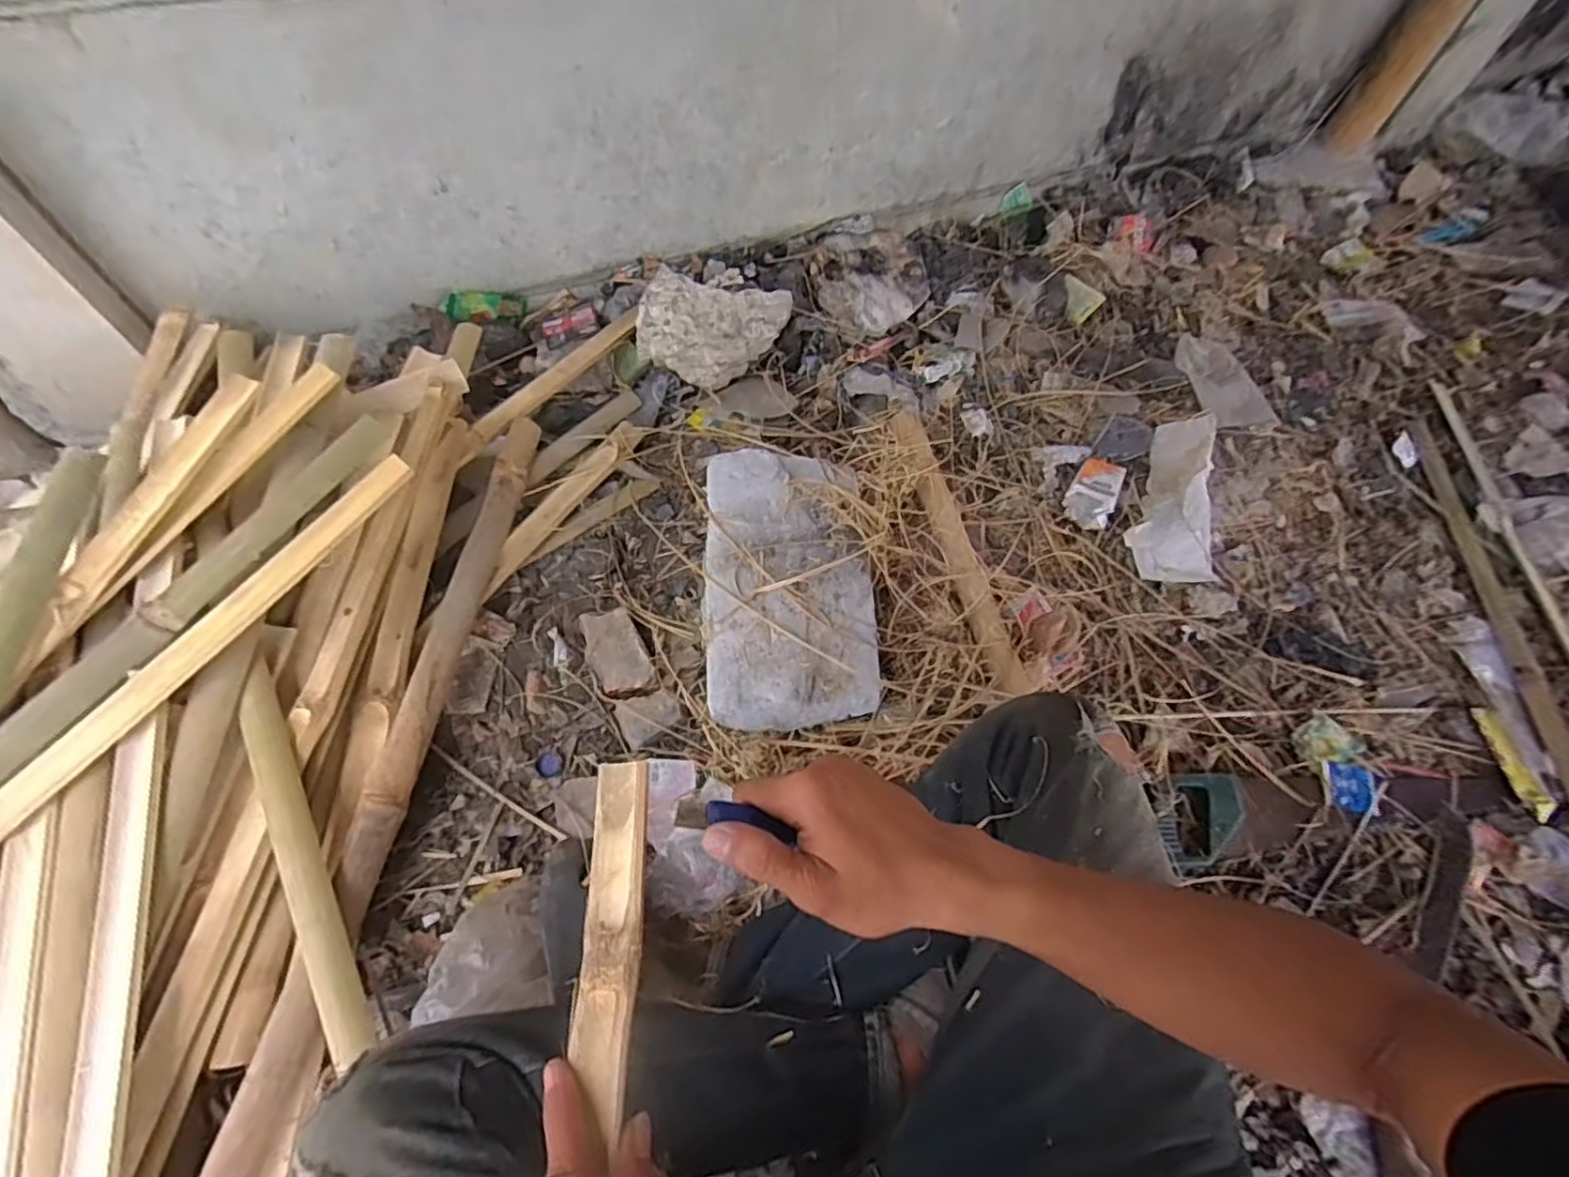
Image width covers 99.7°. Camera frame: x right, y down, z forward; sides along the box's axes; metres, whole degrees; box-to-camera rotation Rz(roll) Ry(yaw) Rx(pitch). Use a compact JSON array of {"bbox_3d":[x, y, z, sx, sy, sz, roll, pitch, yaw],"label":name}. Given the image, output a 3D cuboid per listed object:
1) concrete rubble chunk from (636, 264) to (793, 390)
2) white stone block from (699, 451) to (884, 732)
[{"bbox_3d":[-0.107,-0.400,1.041,0.232,0.112,0.144,-1,61,-4],"label":"concrete rubble chunk"},{"bbox_3d":[0.003,-0.011,0.822,0.194,0.109,0.348,-2,61,-4],"label":"white stone block"}]

